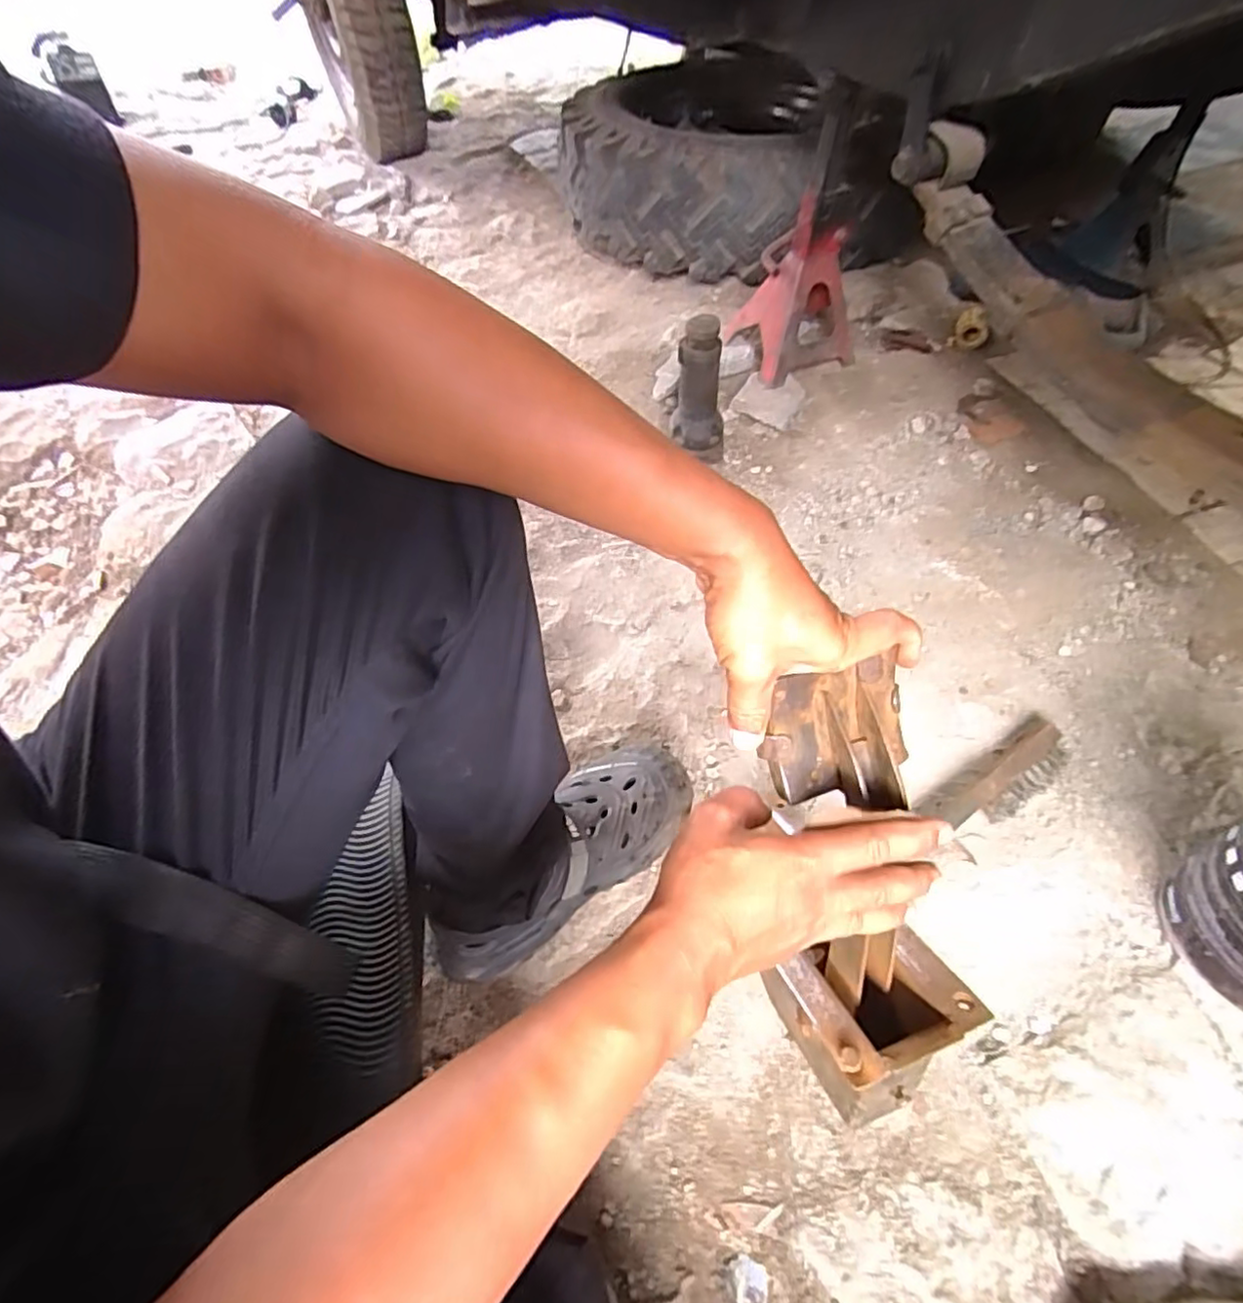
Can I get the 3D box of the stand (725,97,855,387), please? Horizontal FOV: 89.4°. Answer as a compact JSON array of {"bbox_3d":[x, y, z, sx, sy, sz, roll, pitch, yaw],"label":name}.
[{"bbox_3d":[0.281,-0.601,0.949,0.171,0.334,0.139,-19,56,-9],"label":"stand"}]

